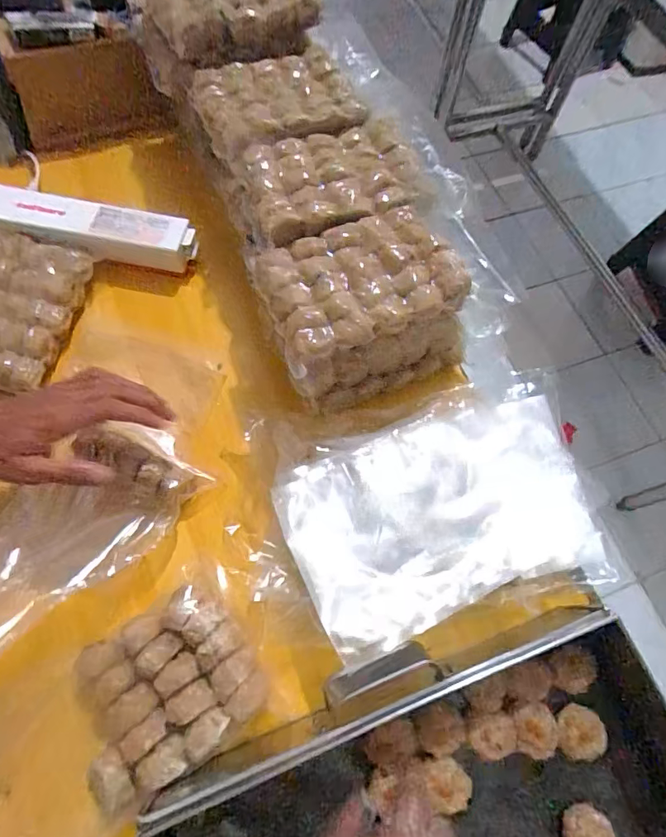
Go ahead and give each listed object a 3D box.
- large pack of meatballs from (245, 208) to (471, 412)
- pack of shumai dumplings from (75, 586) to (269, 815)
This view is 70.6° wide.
[{"bbox_3d":[0.027,-0.109,0.496,0.190,0.128,0.135,-22,70,-12],"label":"large pack of meatballs"},{"bbox_3d":[-0.144,0.232,0.406,0.144,0.031,0.120,-33,73,-15],"label":"pack of shumai dumplings"}]

